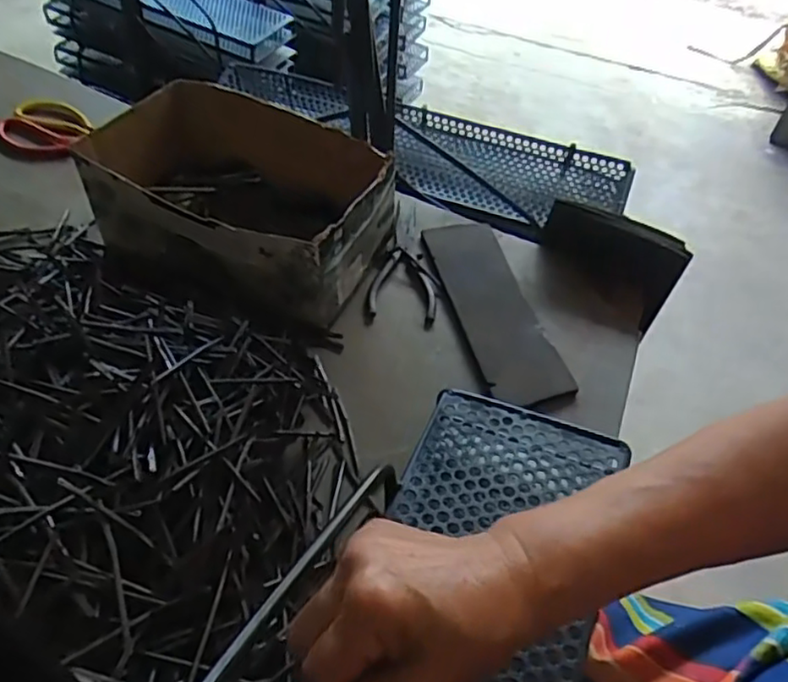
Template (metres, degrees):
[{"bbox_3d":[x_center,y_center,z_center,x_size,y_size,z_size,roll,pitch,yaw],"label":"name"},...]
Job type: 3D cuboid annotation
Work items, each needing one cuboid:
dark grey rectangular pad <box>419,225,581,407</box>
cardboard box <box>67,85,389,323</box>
[{"bbox_3d":[0.101,-0.042,0.678,0.082,0.014,0.254,-7,49,-13],"label":"dark grey rectangular pad"},{"bbox_3d":[-0.163,-0.147,0.678,0.294,0.113,0.187,20,49,12],"label":"cardboard box"}]

